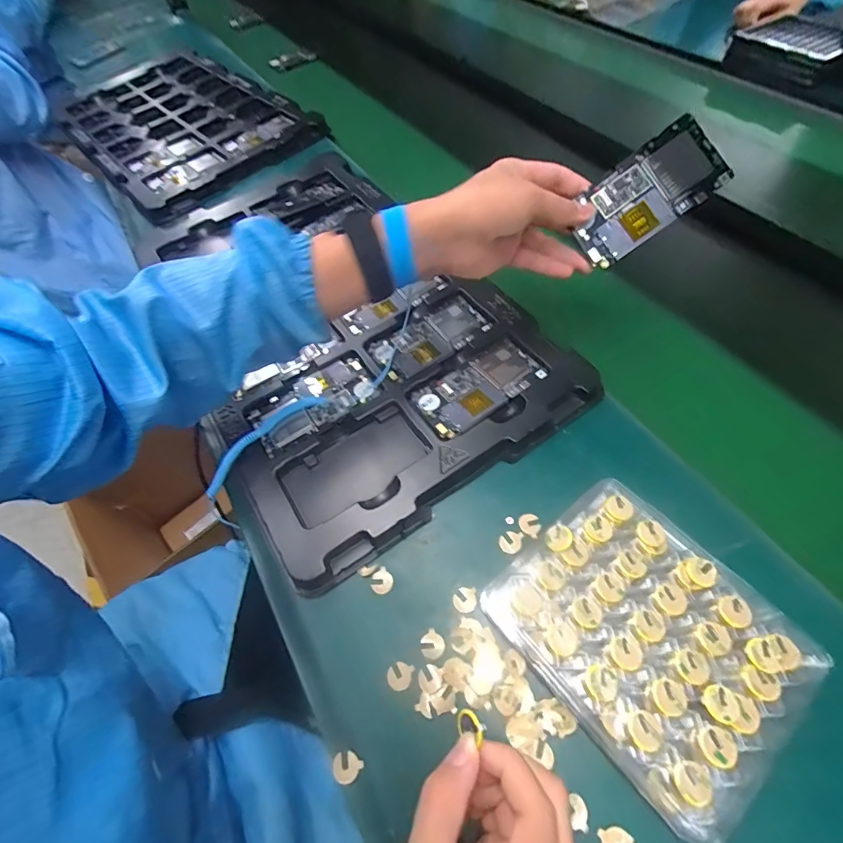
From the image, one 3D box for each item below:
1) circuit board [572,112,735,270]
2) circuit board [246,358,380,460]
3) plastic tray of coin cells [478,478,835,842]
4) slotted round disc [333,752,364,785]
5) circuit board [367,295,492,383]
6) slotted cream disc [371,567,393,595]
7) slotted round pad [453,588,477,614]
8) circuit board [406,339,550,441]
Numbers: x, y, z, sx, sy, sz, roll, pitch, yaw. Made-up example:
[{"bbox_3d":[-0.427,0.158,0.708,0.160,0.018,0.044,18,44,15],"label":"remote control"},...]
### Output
[{"bbox_3d":[0.191,-0.194,0.375,0.126,0.012,0.068,-34,87,10],"label":"circuit board"},{"bbox_3d":[-0.111,-0.020,0.446,0.124,0.007,0.062,-30,60,-14],"label":"circuit board"},{"bbox_3d":[0.154,0.146,0.304,0.146,0.039,0.174,-38,63,-18],"label":"plastic tray of coin cells"},{"bbox_3d":[-0.051,0.234,0.294,0.019,0.004,0.018,-2,57,3],"label":"slotted round disc"},{"bbox_3d":[0.010,-0.091,0.473,0.125,0.004,0.064,-31,60,-15],"label":"circuit board"},{"bbox_3d":[-0.032,0.131,0.357,0.018,0.004,0.018,-2,57,3],"label":"slotted cream disc"},{"bbox_3d":[0.034,0.140,0.342,0.018,0.004,0.018,-2,57,3],"label":"slotted round pad"},{"bbox_3d":[0.056,-0.034,0.427,0.124,0.005,0.066,-31,56,-12],"label":"circuit board"}]

